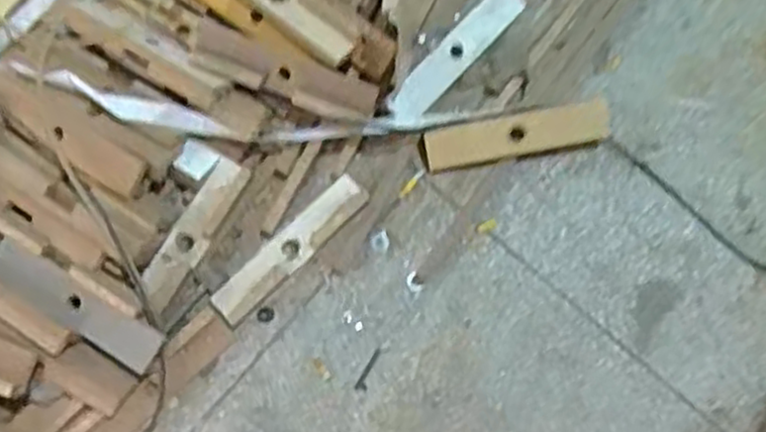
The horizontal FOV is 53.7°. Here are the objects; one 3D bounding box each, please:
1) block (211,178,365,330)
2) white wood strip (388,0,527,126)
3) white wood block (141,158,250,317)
[{"bbox_3d":[-0.151,0.054,1.231,0.300,0.018,0.062,-44,83,-8],"label":"block"},{"bbox_3d":[0.122,-0.270,1.266,0.303,0.018,0.068,-47,119,-12],"label":"white wood strip"},{"bbox_3d":[-0.309,0.028,1.226,0.060,0.030,0.263,29,80,4],"label":"white wood block"}]

